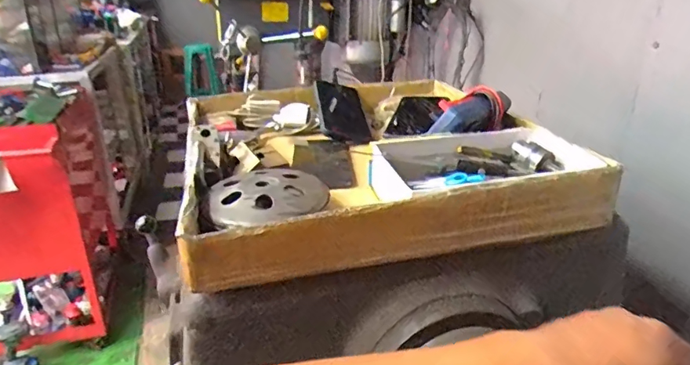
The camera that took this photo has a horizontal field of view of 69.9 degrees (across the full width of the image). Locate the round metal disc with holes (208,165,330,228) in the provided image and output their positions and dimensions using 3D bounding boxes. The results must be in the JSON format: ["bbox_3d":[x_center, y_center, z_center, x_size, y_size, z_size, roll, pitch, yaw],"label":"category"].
[{"bbox_3d":[-0.077,0.009,0.505,0.118,0.024,0.117,0,24,0],"label":"round metal disc with holes"}]

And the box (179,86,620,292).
[{"bbox_3d":[0.018,-0.046,0.650,0.430,0.110,0.457,-6,24,-14],"label":"box"}]

